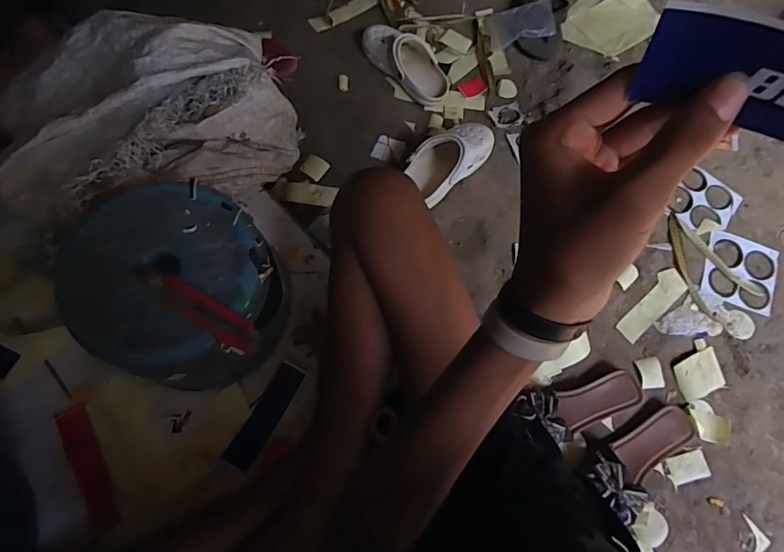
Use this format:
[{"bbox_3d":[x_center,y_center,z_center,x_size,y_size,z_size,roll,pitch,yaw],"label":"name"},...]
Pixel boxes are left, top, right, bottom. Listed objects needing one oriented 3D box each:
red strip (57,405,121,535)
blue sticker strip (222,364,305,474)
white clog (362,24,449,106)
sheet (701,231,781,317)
[{"bbox_3d":[-0.413,0.263,0.597,0.052,0.014,0.160,-25,76,1],"label":"red strip"},{"bbox_3d":[-0.176,0.194,0.615,0.040,0.006,0.149,25,68,12],"label":"blue sticker strip"},{"bbox_3d":[0.038,-0.486,0.959,0.102,0.069,0.222,-42,78,-14],"label":"white clog"},{"bbox_3d":[0.656,-0.007,0.826,0.134,0.007,0.135,21,74,2],"label":"sheet"}]

